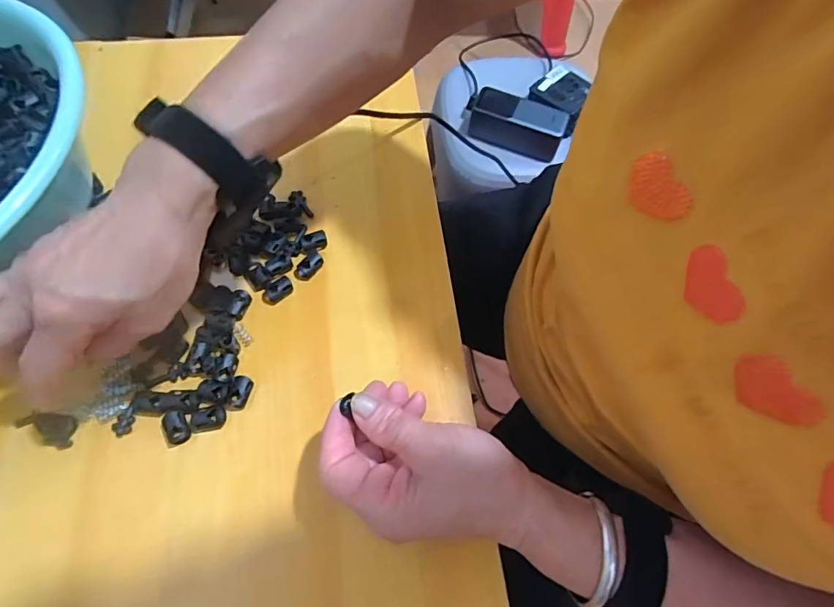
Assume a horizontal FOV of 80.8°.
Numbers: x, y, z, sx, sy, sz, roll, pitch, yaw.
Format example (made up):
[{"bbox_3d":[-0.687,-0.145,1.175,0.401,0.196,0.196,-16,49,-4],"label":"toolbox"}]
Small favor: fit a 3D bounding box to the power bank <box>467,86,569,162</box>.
[{"bbox_3d":[0.144,-0.259,0.700,0.130,0.060,0.050,23,64,9],"label":"power bank"}]

